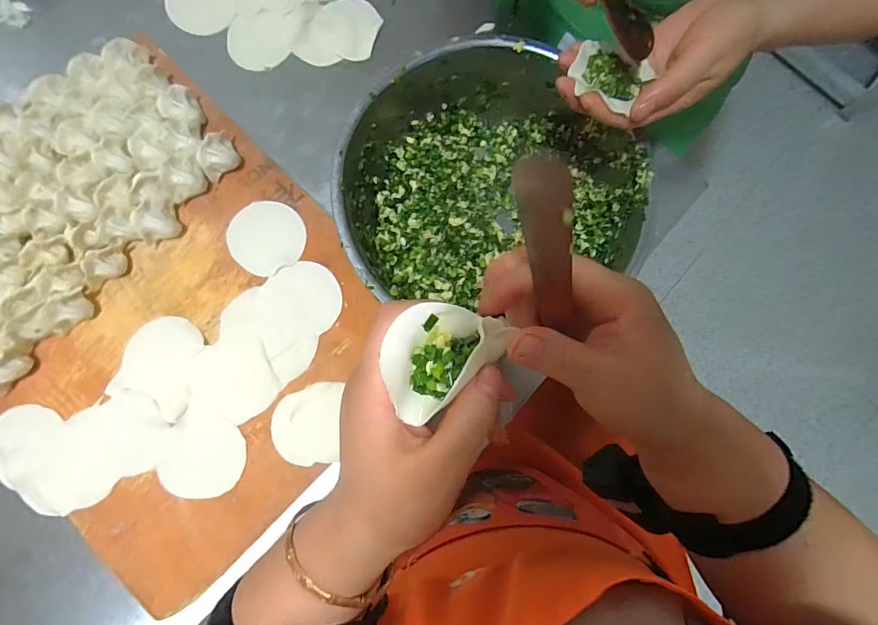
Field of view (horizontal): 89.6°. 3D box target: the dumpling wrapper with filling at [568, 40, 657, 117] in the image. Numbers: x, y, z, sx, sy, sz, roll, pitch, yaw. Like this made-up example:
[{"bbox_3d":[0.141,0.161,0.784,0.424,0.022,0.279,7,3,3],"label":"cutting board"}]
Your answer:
[{"bbox_3d":[0.129,-0.178,0.333,0.053,0.018,0.056,0,81,-3],"label":"dumpling wrapper with filling"}]

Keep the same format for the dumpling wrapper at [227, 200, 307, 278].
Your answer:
[{"bbox_3d":[-0.174,-0.077,0.447,0.073,0.004,0.075,0,81,-3],"label":"dumpling wrapper"}]

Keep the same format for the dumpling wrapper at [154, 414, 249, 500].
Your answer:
[{"bbox_3d":[-0.219,0.134,0.410,0.074,0.004,0.075,14,80,-1],"label":"dumpling wrapper"}]

